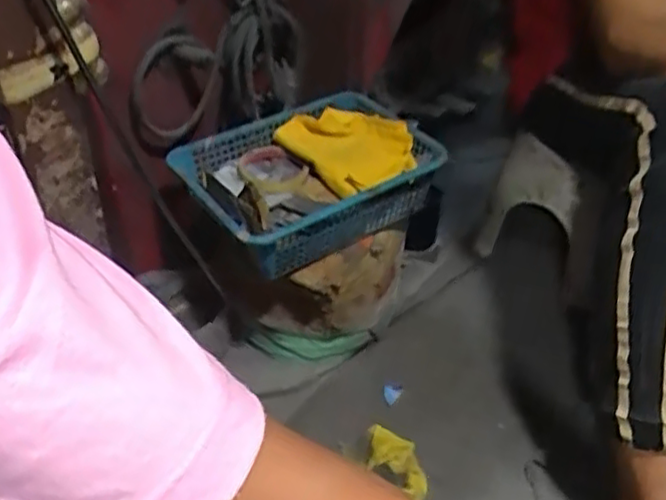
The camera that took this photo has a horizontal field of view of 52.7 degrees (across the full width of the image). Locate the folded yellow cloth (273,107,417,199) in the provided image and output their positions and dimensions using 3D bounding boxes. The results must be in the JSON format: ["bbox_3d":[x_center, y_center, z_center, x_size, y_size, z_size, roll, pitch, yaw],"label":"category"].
[{"bbox_3d":[0.027,-0.137,0.929,0.147,0.048,0.200,-22,43,-25],"label":"folded yellow cloth"}]

